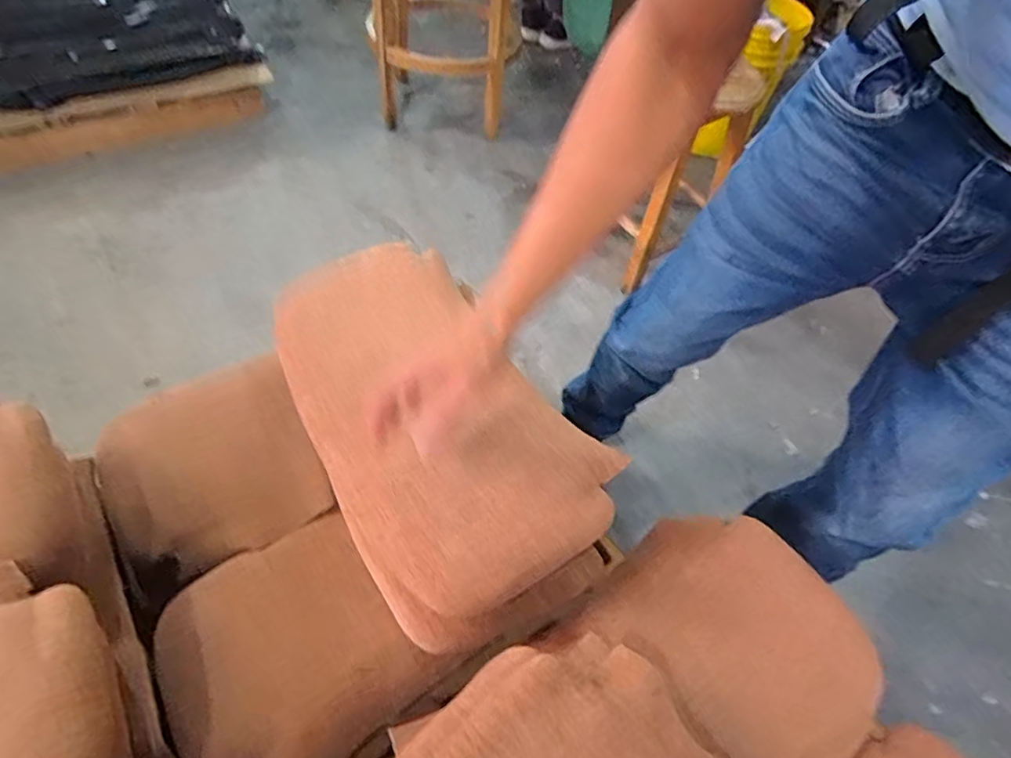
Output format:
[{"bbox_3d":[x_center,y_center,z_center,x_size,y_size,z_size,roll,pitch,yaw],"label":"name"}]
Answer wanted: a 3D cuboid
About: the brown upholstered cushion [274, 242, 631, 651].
[{"bbox_3d":[-0.091,0.020,0.598,0.231,0.072,0.449,-25,60,-19],"label":"brown upholstered cushion"}]

